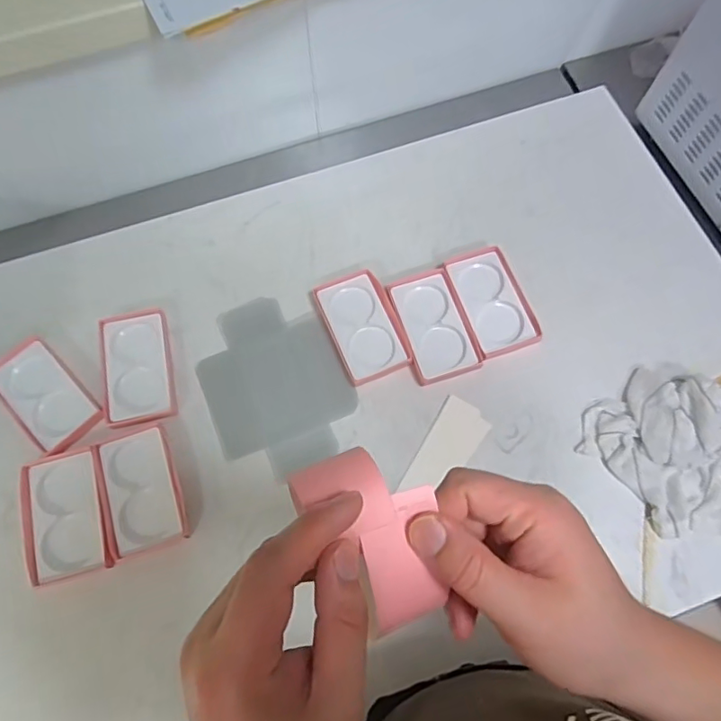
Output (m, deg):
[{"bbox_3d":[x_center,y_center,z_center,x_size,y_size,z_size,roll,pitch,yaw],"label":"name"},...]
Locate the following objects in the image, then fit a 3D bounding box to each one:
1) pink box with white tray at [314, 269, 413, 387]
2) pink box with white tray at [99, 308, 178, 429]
[{"bbox_3d":[0.004,-0.047,0.712,0.088,0.016,0.146,-21,74,-7],"label":"pink box with white tray"},{"bbox_3d":[-0.287,0.008,0.692,0.082,0.021,0.150,-12,73,-5],"label":"pink box with white tray"}]

